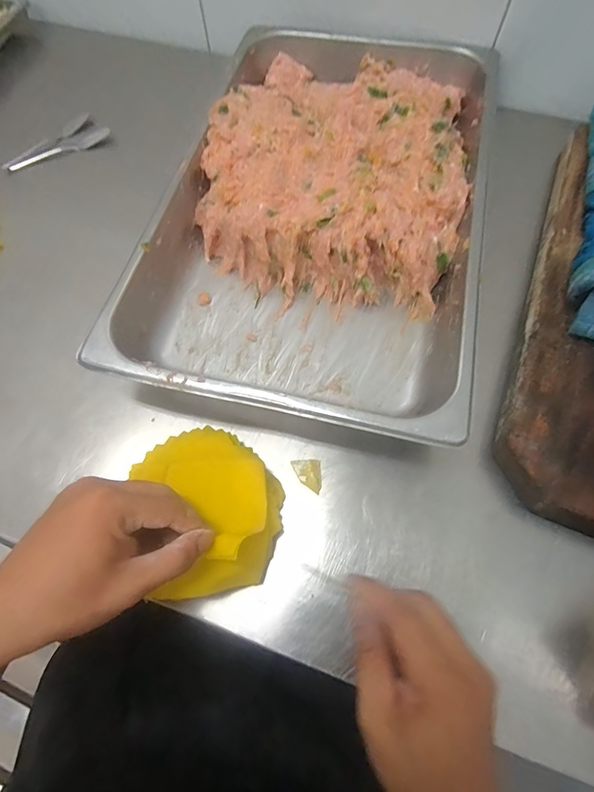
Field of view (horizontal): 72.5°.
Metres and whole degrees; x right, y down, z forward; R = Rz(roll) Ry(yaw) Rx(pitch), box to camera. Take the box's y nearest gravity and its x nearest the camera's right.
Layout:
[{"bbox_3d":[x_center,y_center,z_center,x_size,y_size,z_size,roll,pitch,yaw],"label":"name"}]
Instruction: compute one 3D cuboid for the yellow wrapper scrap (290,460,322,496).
[{"bbox_3d":[0.009,0.070,0.353,0.024,0.004,0.030,-10,74,11],"label":"yellow wrapper scrap"}]

